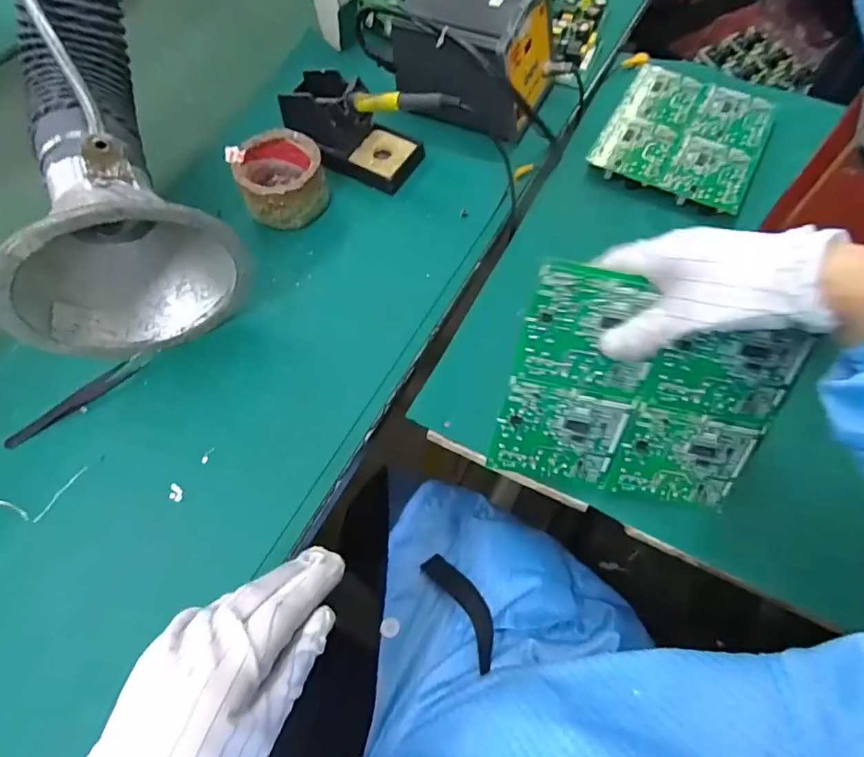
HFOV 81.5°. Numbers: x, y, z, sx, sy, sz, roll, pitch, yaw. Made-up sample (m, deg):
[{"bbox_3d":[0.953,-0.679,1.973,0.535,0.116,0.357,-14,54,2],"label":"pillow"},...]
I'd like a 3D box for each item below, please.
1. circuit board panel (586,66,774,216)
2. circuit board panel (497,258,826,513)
[{"bbox_3d":[0.290,-0.278,0.578,0.164,0.023,0.187,26,68,14],"label":"circuit board panel"},{"bbox_3d":[0.152,0.015,0.366,0.187,0.165,0.004,12,27,0],"label":"circuit board panel"}]

